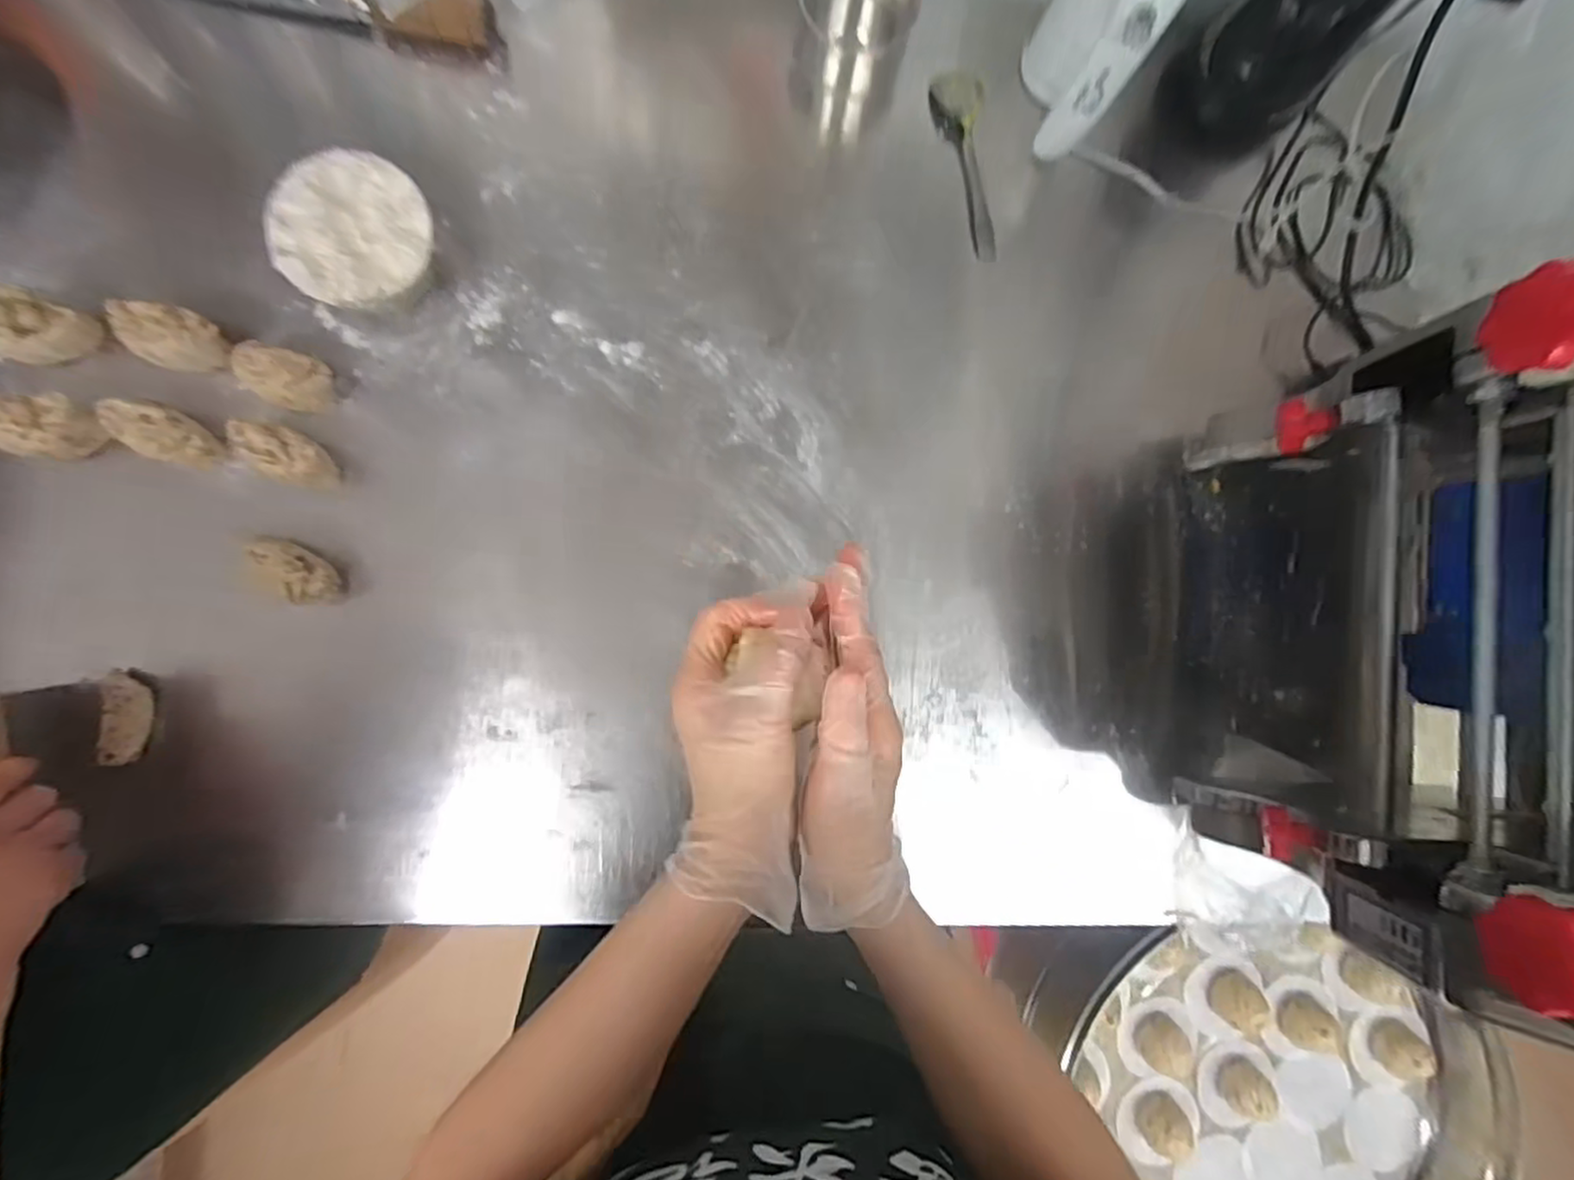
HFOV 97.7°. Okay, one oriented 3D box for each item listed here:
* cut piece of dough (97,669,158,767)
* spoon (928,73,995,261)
[{"bbox_3d":[-0.491,0.097,0.510,0.025,0.023,0.069,7,88,-4],"label":"cut piece of dough"},{"bbox_3d":[0.153,-0.365,0.595,0.043,0.021,0.154,-7,89,-5],"label":"spoon"}]

